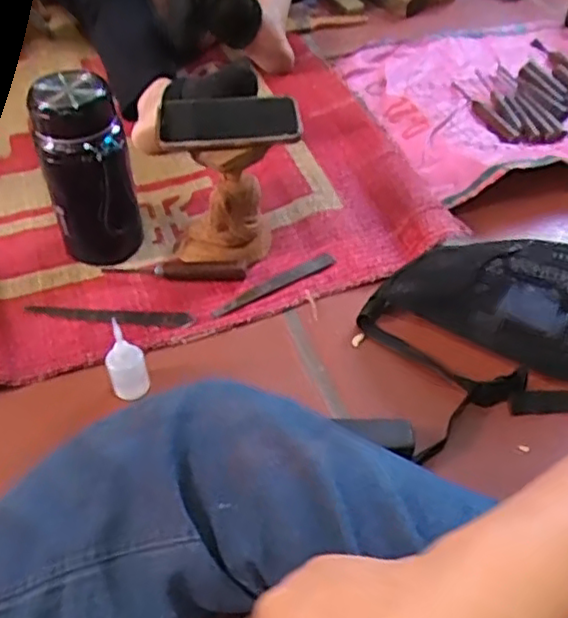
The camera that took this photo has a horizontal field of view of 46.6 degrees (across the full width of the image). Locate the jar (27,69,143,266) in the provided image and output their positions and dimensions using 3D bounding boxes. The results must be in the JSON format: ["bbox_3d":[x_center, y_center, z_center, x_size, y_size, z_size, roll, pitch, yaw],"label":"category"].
[{"bbox_3d":[-0.217,-0.148,0.743,0.094,0.211,0.073,-13,49,-14],"label":"jar"}]

